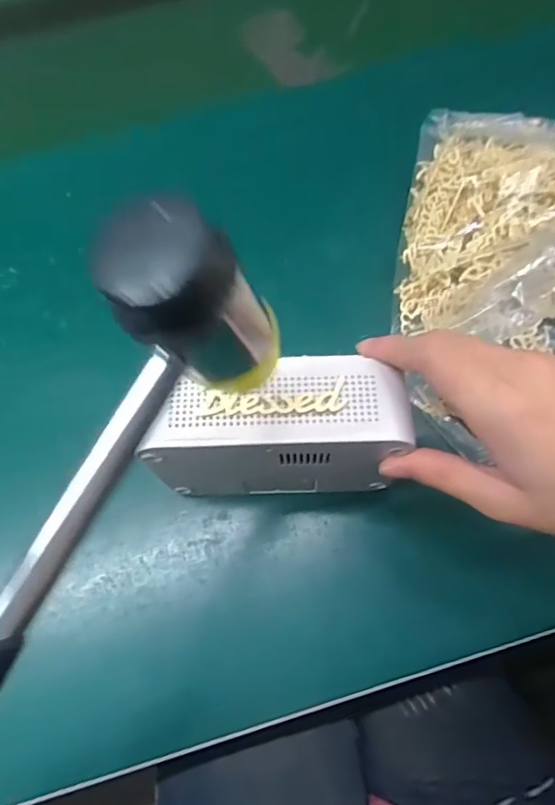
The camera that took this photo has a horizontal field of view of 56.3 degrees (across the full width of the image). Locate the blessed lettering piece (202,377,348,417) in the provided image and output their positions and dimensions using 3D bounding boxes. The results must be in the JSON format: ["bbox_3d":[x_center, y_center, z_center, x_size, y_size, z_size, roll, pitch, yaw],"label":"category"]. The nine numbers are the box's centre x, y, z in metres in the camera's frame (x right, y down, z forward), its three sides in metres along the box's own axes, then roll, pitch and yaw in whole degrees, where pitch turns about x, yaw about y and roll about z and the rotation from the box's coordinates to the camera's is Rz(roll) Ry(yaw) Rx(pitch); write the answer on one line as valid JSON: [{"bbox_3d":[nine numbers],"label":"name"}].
[{"bbox_3d":[-0.001,-0.001,0.228,0.063,0.004,0.015,-5,68,1],"label":"blessed lettering piece"}]

